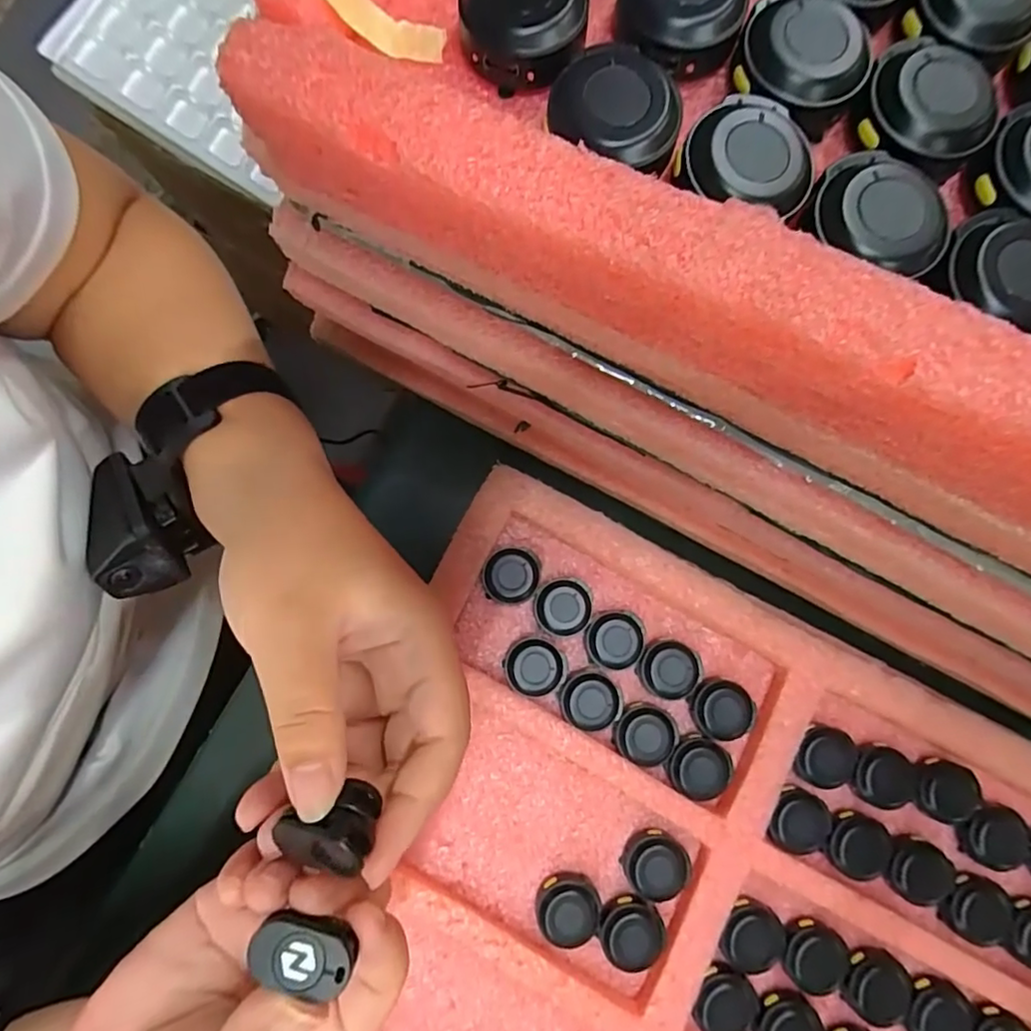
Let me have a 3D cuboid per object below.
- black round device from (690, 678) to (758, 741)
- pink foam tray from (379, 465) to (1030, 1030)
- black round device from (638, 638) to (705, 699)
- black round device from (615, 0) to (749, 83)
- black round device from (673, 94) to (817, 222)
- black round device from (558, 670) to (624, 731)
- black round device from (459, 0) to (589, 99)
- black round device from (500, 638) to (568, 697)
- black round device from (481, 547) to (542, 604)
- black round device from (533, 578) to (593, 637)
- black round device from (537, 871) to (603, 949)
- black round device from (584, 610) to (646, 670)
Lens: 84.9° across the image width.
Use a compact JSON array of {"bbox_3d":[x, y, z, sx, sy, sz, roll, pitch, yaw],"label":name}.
[{"bbox_3d":[0.106,0.098,0.285,0.030,0.012,0.028,1,82,-6],"label":"black round device"},{"bbox_3d":[0.045,0.276,0.254,0.363,0.024,0.498,27,81,4],"label":"pink foam tray"},{"bbox_3d":[0.079,0.078,0.288,0.030,0.012,0.028,1,82,-6],"label":"black round device"},{"bbox_3d":[0.038,-0.118,0.130,0.028,0.009,0.029,1,82,-6],"label":"black round device"},{"bbox_3d":[0.052,-0.078,0.123,0.028,0.006,0.026,1,82,-6],"label":"black round device"},{"bbox_3d":[0.039,0.093,0.285,0.031,0.013,0.027,17,80,-3],"label":"black round device"},{"bbox_3d":[0.002,-0.114,0.130,0.029,0.011,0.029,1,82,-6],"label":"black round device"},{"bbox_3d":[0.010,0.077,0.286,0.030,0.012,0.029,1,82,-6],"label":"black round device"},{"bbox_3d":[-0.002,0.032,0.293,0.029,0.014,0.027,1,82,-6],"label":"black round device"},{"bbox_3d":[0.025,0.047,0.291,0.029,0.014,0.028,1,82,-6],"label":"black round device"},{"bbox_3d":[0.026,0.189,0.270,0.030,0.014,0.027,-7,83,-7],"label":"black round device"},{"bbox_3d":[0.051,0.064,0.290,0.030,0.013,0.028,1,82,-6],"label":"black round device"}]

